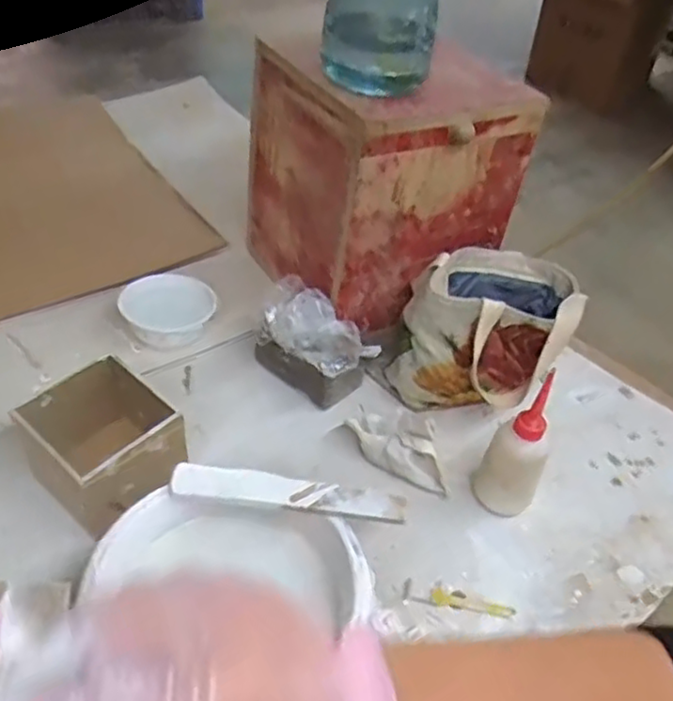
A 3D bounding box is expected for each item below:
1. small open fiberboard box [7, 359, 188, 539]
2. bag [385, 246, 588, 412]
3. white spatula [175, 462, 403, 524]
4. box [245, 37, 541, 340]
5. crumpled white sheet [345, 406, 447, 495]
[{"bbox_3d":[-0.222,0.097,0.672,0.129,0.104,0.116,36,50,26],"label":"small open fiberboard box"},{"bbox_3d":[0.174,-0.023,0.819,0.179,0.154,0.177,21,45,14],"label":"bag"},{"bbox_3d":[-0.042,0.123,0.600,0.199,0.012,0.032,7,44,-1],"label":"white spatula"},{"bbox_3d":[0.046,-0.224,0.875,0.242,0.272,0.269,-23,50,-29],"label":"box"},{"bbox_3d":[0.069,0.099,0.748,0.130,0.054,0.062,35,50,25],"label":"crumpled white sheet"}]

